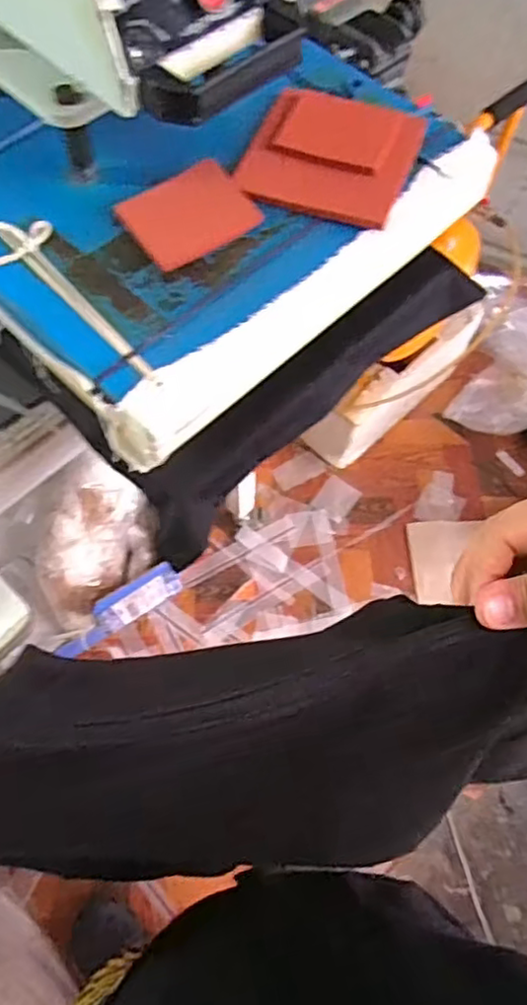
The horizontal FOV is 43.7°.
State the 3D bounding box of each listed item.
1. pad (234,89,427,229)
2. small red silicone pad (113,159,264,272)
[{"bbox_3d":[0.059,-0.298,0.555,0.131,0.011,0.146,21,66,8],"label":"pad"},{"bbox_3d":[-0.057,-0.229,0.521,0.097,0.010,0.072,-32,81,-13],"label":"small red silicone pad"}]

